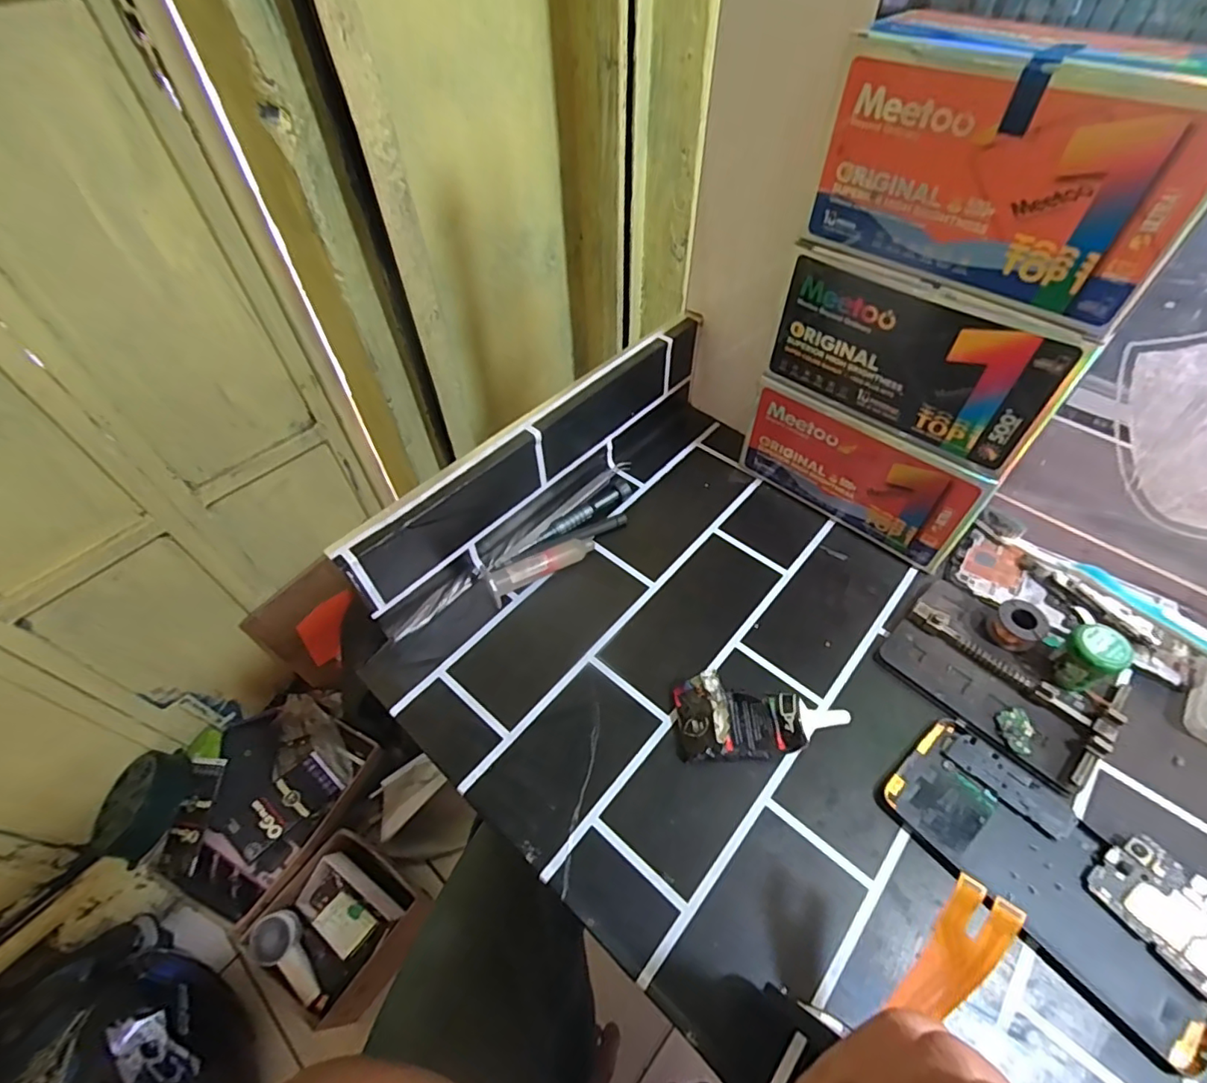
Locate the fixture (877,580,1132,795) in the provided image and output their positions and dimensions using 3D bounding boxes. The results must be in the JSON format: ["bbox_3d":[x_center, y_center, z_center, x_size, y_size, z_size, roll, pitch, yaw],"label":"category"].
[{"bbox_3d":[0.262,0.085,0.369,0.090,0.021,0.125,-39,62,-22],"label":"fixture"}]

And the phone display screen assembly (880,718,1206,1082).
[{"bbox_3d":[0.241,0.181,0.306,0.073,0.006,0.162,-36,61,-20],"label":"phone display screen assembly"}]

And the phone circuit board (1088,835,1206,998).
[{"bbox_3d":[0.294,0.191,0.287,0.045,0.004,0.064,-36,56,-12],"label":"phone circuit board"}]

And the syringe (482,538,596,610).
[{"bbox_3d":[-0.047,0.017,0.424,0.087,0.021,0.024,-30,59,-17],"label":"syringe"}]

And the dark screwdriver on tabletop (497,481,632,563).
[{"bbox_3d":[-0.029,-0.016,0.456,0.122,0.012,0.018,-36,61,-20],"label":"dark screwdriver on tabletop"}]

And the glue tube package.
[{"bbox_3d":[0.096,0.109,0.349,0.099,0.027,0.045,-3,55,1],"label":"glue tube package"}]

